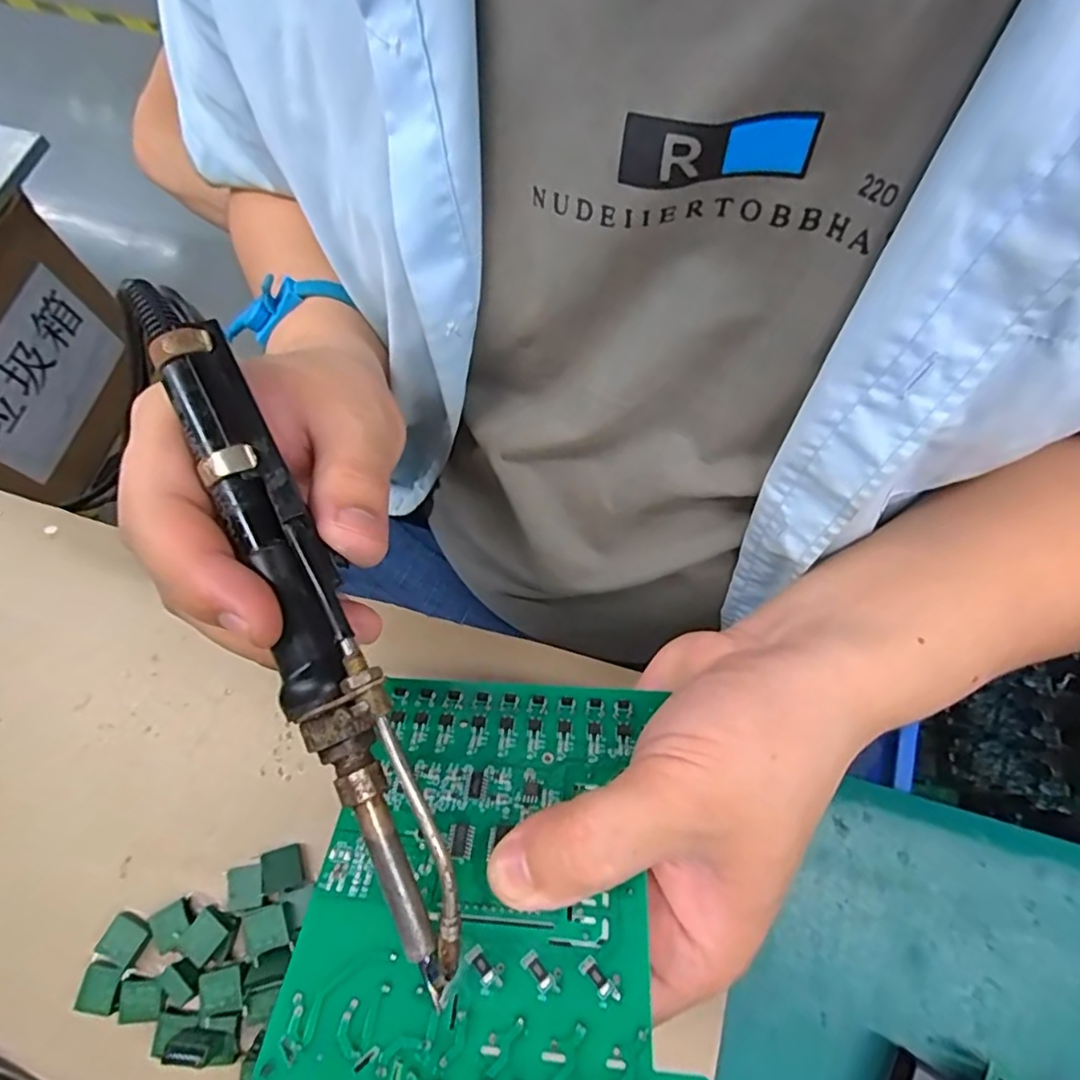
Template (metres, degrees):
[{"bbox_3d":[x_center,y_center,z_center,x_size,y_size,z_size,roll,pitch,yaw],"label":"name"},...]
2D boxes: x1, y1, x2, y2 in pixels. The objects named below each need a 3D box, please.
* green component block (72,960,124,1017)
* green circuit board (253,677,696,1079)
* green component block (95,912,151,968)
[{"bbox_3d":[-0.186,0.189,0.261,0.017,0.007,0.019,7,70,3],"label":"green component block"},{"bbox_3d":[-0.014,0.093,0.186,0.102,0.006,0.117,3,40,3],"label":"green circuit board"},{"bbox_3d":[-0.179,0.172,0.267,0.017,0.007,0.016,24,72,8],"label":"green component block"}]

